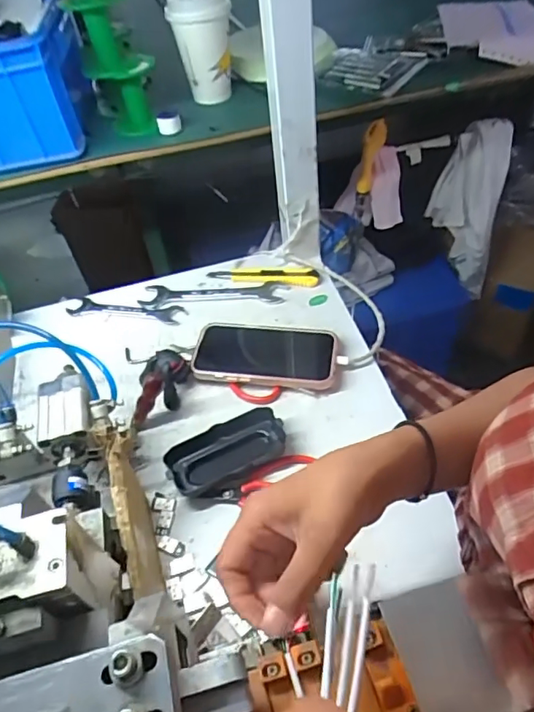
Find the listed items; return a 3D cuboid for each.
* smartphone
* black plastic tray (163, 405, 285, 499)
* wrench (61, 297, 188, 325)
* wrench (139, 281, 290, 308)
[{"bbox_3d":[-0.001,-0.005,0.562,0.154,0.014,0.086,5,46,11],"label":"smartphone"},{"bbox_3d":[-0.036,0.091,0.487,0.109,0.026,0.050,-24,50,-13],"label":"black plastic tray"},{"bbox_3d":[-0.180,-0.058,0.646,0.160,0.004,0.030,6,50,12],"label":"wrench"},{"bbox_3d":[-0.065,-0.076,0.646,0.177,0.007,0.036,1,49,7],"label":"wrench"}]

